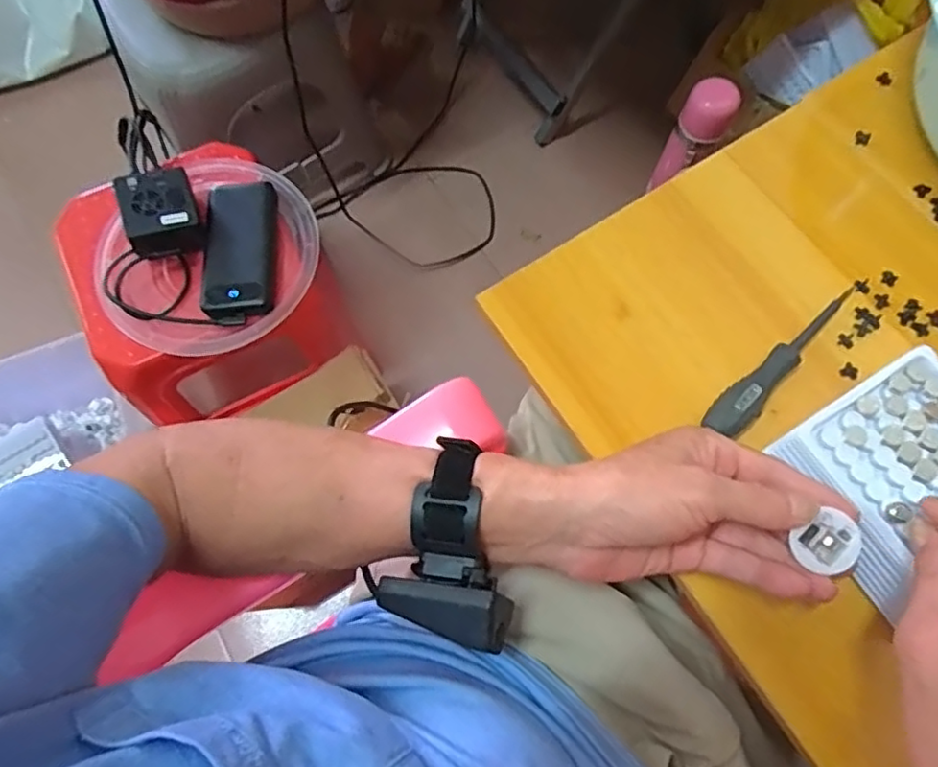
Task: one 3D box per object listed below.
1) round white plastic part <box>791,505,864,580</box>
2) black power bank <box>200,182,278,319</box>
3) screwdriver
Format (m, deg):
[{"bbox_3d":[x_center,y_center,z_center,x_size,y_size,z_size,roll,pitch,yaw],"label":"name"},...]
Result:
[{"bbox_3d":[0.183,0.081,0.320,0.027,0.008,0.027,-1,84,11],"label":"round white plastic part"},{"bbox_3d":[-0.251,-0.147,0.690,0.077,0.029,0.169,-4,71,0],"label":"black power bank"},{"bbox_3d":[0.202,-0.015,0.400,0.138,0.022,0.025,-41,75,-12],"label":"screwdriver"}]

